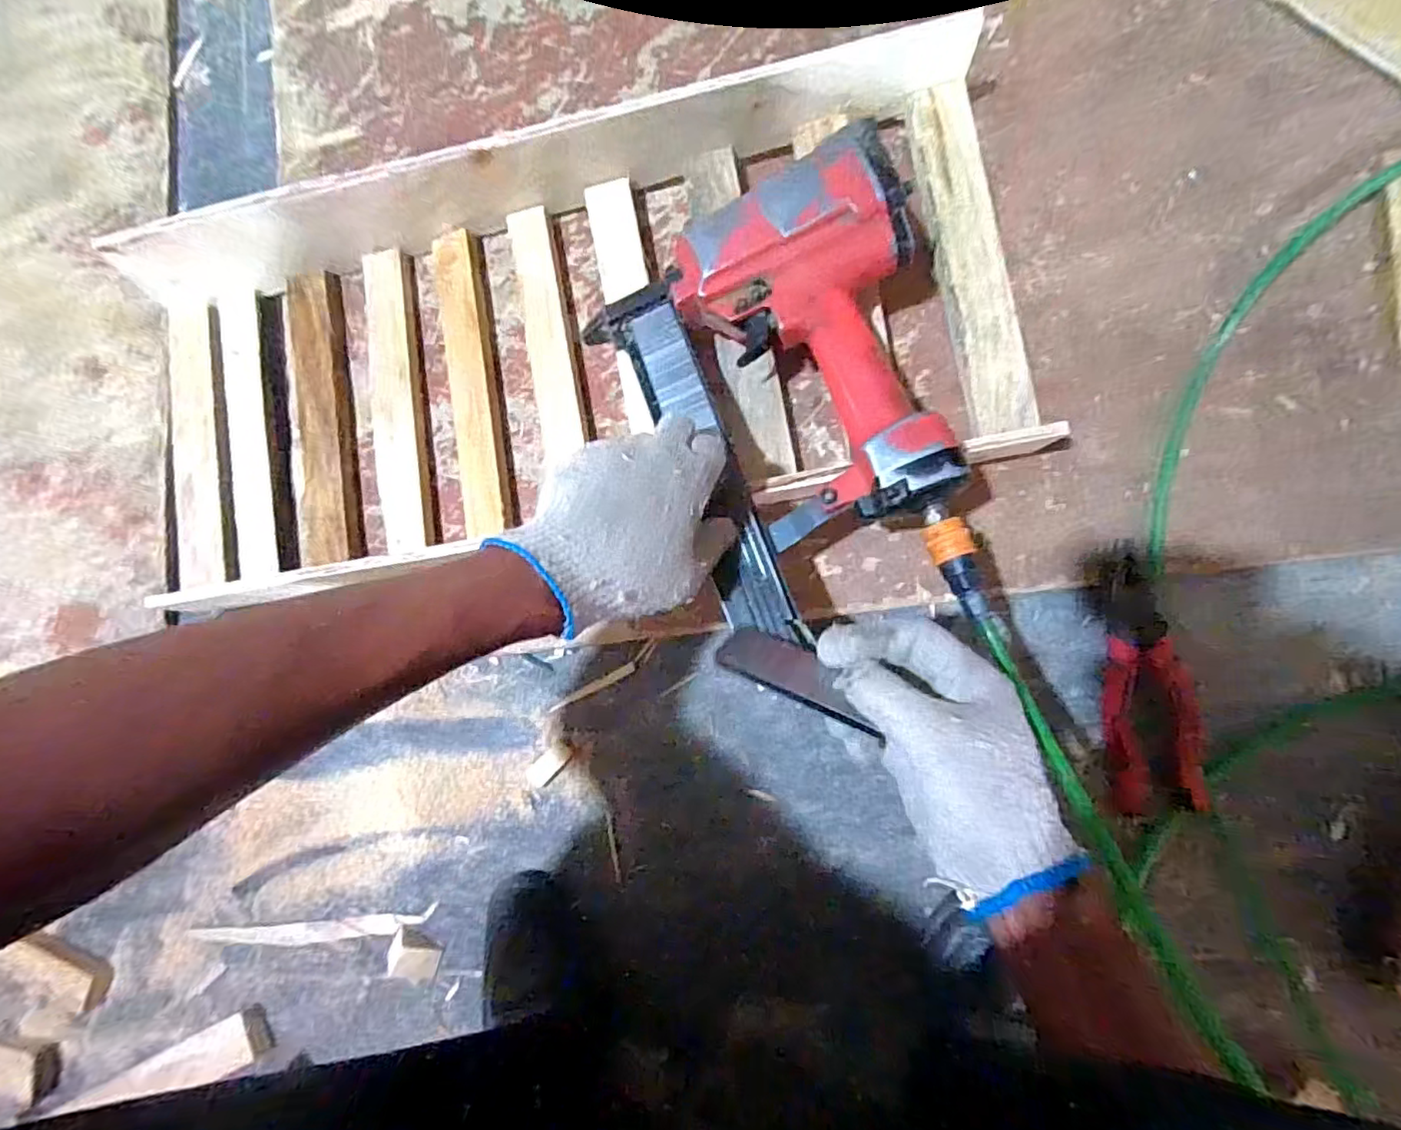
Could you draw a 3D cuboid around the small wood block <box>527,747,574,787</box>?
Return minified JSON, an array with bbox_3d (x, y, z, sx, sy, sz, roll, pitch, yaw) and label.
[{"bbox_3d":[-0.127,0.168,0.506,0.040,0.004,0.020,-45,81,3],"label":"small wood block"}]

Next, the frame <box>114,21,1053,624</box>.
[{"bbox_3d":[-0.126,-0.173,0.482,0.704,0.087,0.308,-11,84,7],"label":"frame"}]

